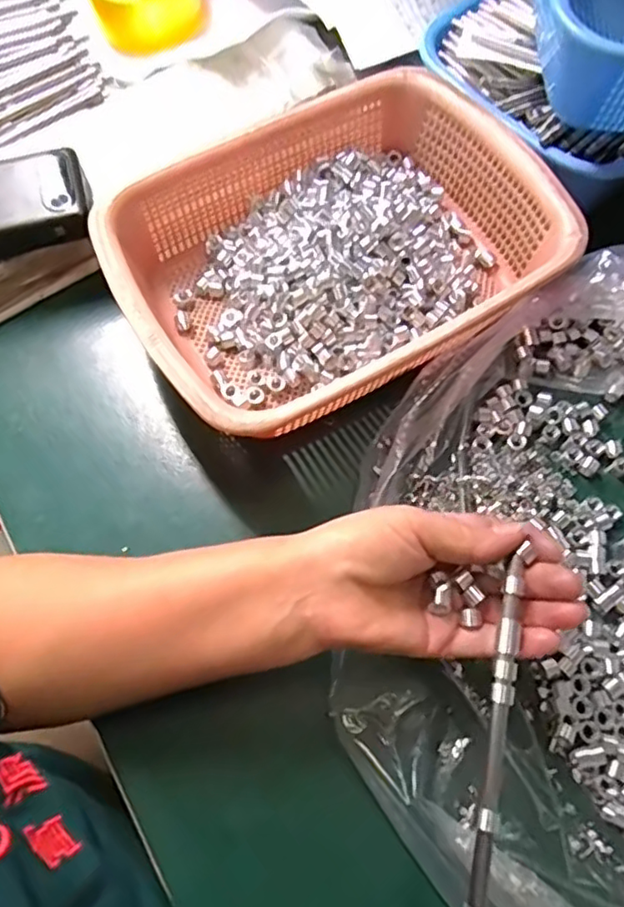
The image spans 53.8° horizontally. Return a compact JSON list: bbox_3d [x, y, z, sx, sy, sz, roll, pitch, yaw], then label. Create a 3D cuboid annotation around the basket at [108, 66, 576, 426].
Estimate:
[{"bbox_3d":[0.018,-0.140,0.430,0.292,0.068,0.212,-30,71,-11],"label":"basket"}]

